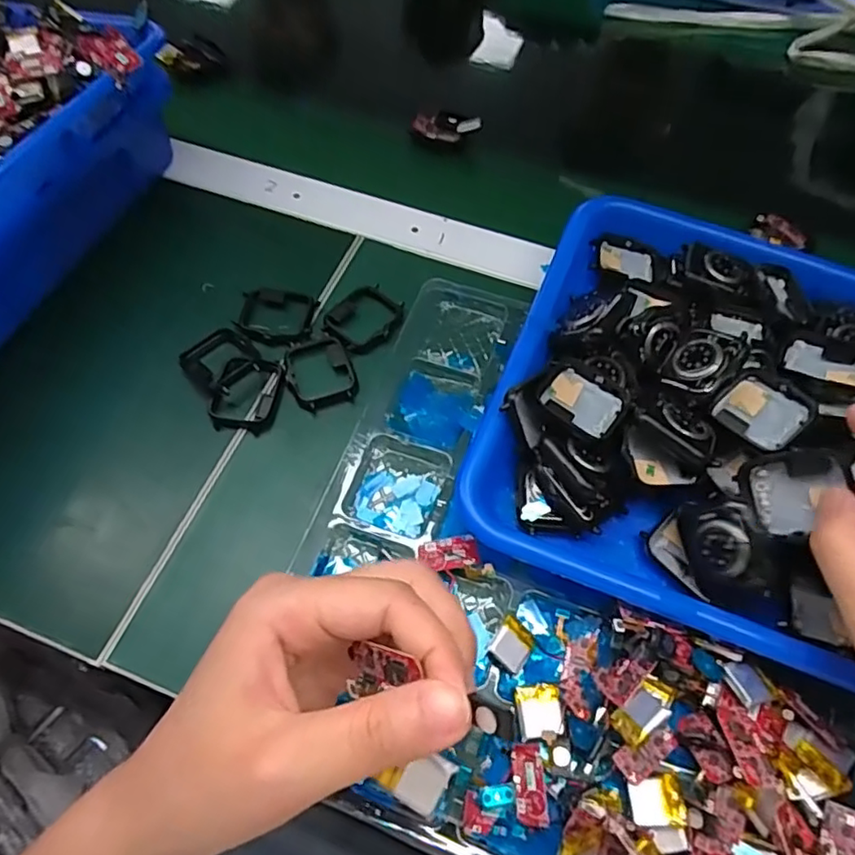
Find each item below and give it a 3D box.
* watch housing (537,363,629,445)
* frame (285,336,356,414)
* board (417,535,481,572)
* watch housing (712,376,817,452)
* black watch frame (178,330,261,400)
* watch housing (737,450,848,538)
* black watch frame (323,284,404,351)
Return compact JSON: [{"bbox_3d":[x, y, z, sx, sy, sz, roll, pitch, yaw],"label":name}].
[{"bbox_3d":[0.078,-0.013,0.302,0.041,0.007,0.034,36,65,17],"label":"watch housing"},{"bbox_3d":[-0.062,-0.032,0.350,0.037,0.007,0.045,-14,62,-10],"label":"frame"},{"bbox_3d":[0.011,0.060,0.288,0.029,0.004,0.015,-9,70,-13],"label":"board"},{"bbox_3d":[0.167,-0.007,0.298,0.032,0.008,0.039,-46,55,-4],"label":"watch housing"},{"bbox_3d":[-0.119,-0.039,0.349,0.046,0.013,0.039,39,66,18],"label":"black watch frame"},{"bbox_3d":[0.157,0.027,0.257,0.038,0.012,0.035,-22,78,28],"label":"watch housing"},{"bbox_3d":[-0.038,-0.067,0.369,0.038,0.007,0.047,40,66,19],"label":"black watch frame"}]

